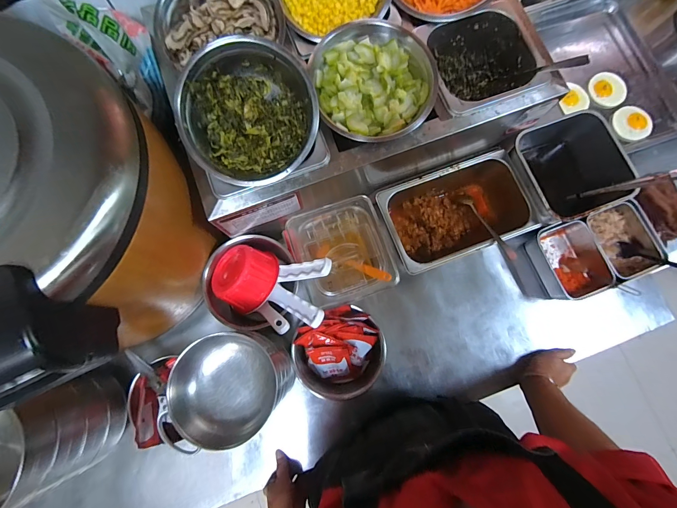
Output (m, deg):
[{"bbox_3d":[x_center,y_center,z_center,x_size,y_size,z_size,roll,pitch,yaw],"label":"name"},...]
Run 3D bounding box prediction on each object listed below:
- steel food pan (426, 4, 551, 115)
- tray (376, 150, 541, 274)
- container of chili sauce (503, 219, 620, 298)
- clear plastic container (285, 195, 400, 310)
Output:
[{"bbox_3d":[0.220,-0.296,0.539,0.177,0.083,0.170,-25,78,-5],"label":"steel food pan"},{"bbox_3d":[0.217,-0.073,0.633,0.263,0.101,0.162,-21,78,-4],"label":"tray"},{"bbox_3d":[0.439,0.019,0.659,0.121,0.106,0.143,-17,78,-3],"label":"container of chili sauce"},{"bbox_3d":[0.007,0.004,0.615,0.155,0.113,0.169,-19,78,-3],"label":"clear plastic container"}]

